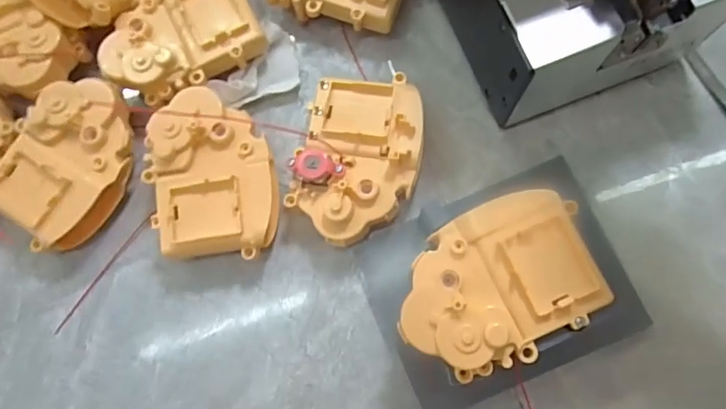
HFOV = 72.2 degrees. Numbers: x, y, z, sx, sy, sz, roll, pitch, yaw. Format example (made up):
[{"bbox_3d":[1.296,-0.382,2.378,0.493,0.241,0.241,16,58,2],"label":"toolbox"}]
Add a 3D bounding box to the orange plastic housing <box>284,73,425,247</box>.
[{"bbox_3d":[-0.003,-0.027,0.296,0.069,0.035,0.099,16,79,8],"label":"orange plastic housing"}]

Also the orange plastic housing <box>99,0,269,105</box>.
[{"bbox_3d":[-0.115,-0.112,0.321,0.094,0.034,0.076,-24,77,-1],"label":"orange plastic housing"}]

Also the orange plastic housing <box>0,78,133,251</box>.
[{"bbox_3d":[-0.180,-0.027,0.309,0.068,0.033,0.096,30,81,10],"label":"orange plastic housing"}]

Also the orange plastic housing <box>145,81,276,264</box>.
[{"bbox_3d":[-0.090,-0.018,0.300,0.069,0.035,0.098,-14,77,1],"label":"orange plastic housing"}]

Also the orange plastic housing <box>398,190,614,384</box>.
[{"bbox_3d":[0.065,0.038,0.242,0.097,0.022,0.071,-31,77,-3],"label":"orange plastic housing"}]

